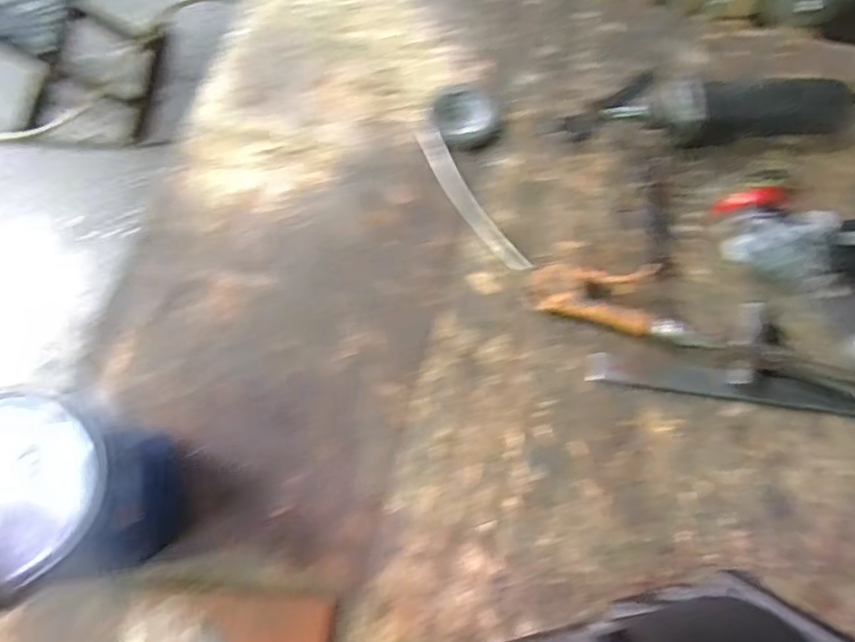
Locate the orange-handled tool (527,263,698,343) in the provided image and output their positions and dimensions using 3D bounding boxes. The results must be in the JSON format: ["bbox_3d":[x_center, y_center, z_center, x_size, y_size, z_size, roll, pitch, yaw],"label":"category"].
[{"bbox_3d":[0.187,-0.028,0.624,0.162,0.021,0.071,13,74,17],"label":"orange-handled tool"}]

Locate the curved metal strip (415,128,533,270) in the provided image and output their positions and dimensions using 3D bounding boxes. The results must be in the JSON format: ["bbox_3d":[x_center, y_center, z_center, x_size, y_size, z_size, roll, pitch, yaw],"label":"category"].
[{"bbox_3d":[0.046,-0.135,0.679,0.030,0.007,0.200,-31,74,-2],"label":"curved metal strip"}]

